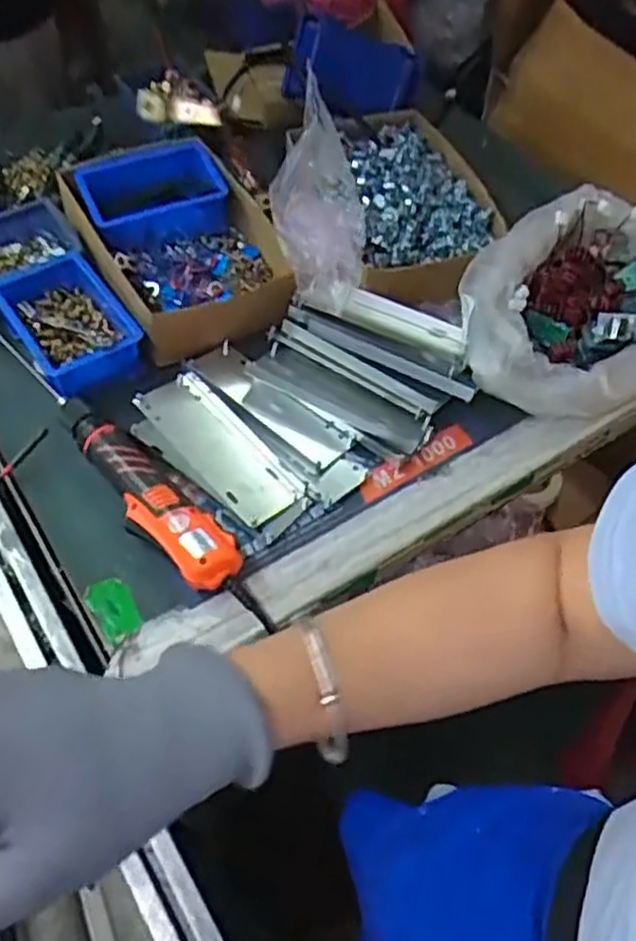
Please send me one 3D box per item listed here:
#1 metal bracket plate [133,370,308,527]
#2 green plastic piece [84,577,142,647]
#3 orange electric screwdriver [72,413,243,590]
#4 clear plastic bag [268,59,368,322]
[{"bbox_3d":[-0.094,-0.024,0.705,0.068,0.020,0.178,-37,65,-24],"label":"metal bracket plate"},{"bbox_3d":[-0.166,0.111,0.618,0.034,0.012,0.061,-33,63,-22],"label":"green plastic piece"},{"bbox_3d":[-0.141,0.018,0.658,0.070,0.039,0.212,-37,65,-24],"label":"orange electric screwdriver"},{"bbox_3d":[0.001,-0.268,0.750,0.088,0.045,0.206,-5,97,-7],"label":"clear plastic bag"}]

